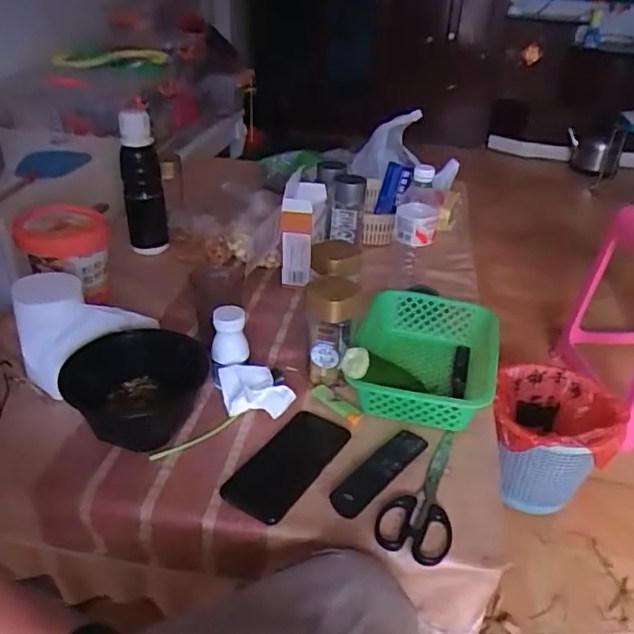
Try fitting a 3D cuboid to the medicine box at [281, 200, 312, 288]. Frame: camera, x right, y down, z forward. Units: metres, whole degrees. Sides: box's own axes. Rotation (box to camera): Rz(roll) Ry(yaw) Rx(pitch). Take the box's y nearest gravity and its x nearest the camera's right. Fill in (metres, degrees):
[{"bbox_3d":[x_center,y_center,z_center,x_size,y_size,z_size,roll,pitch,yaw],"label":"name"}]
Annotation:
[{"bbox_3d":[-0.035,-0.129,0.995,0.052,0.139,0.037,1,32,-2],"label":"medicine box"}]

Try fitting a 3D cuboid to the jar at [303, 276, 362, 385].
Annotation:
[{"bbox_3d":[0.018,0.020,0.779,0.069,0.141,0.064,5,32,4],"label":"jar"}]

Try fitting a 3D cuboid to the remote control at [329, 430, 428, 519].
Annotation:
[{"bbox_3d":[0.073,0.172,0.660,0.042,0.022,0.147,26,39,33],"label":"remote control"}]

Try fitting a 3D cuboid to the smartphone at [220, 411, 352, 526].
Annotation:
[{"bbox_3d":[-0.032,0.166,0.674,0.079,0.010,0.166,20,36,26],"label":"smartphone"}]

